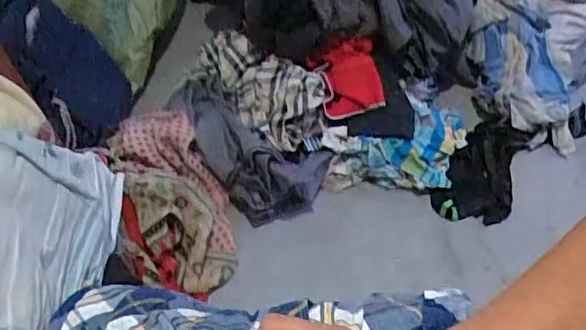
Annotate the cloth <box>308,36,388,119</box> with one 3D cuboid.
[{"bbox_3d":[0.088,-0.150,0.973,0.118,0.093,0.097,-7,51,-2],"label":"cloth"}]

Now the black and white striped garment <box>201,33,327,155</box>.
[{"bbox_3d":[-0.071,-0.153,0.995,0.128,0.093,0.314,-34,57,-21],"label":"black and white striped garment"}]

